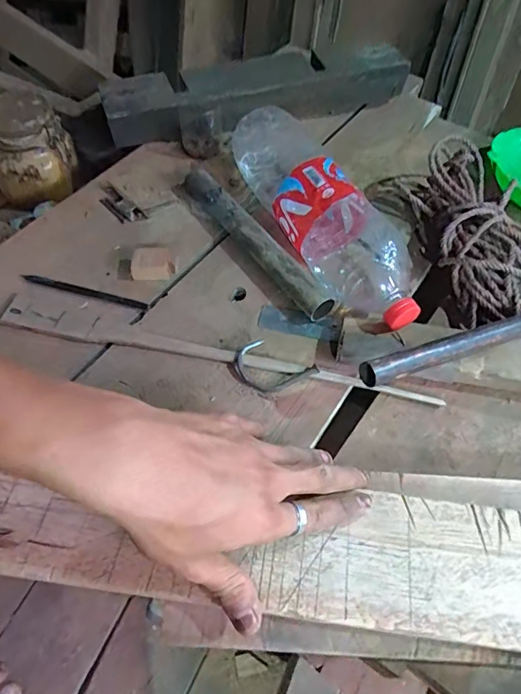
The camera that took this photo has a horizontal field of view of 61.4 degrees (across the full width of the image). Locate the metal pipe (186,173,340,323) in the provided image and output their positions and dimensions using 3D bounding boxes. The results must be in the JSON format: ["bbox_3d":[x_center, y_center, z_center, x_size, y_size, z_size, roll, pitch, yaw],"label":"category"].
[{"bbox_3d":[-0.010,-0.121,0.491,0.031,0.034,0.249,-31,64,-19],"label":"metal pipe"}]

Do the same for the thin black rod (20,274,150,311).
[{"bbox_3d":[-0.185,-0.061,0.459,0.145,0.007,0.010,15,58,7],"label":"thin black rod"}]

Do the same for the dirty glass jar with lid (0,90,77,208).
[{"bbox_3d":[-0.338,-0.289,0.644,0.118,0.120,0.100,-8,58,-7],"label":"dirty glass jar with lid"}]

